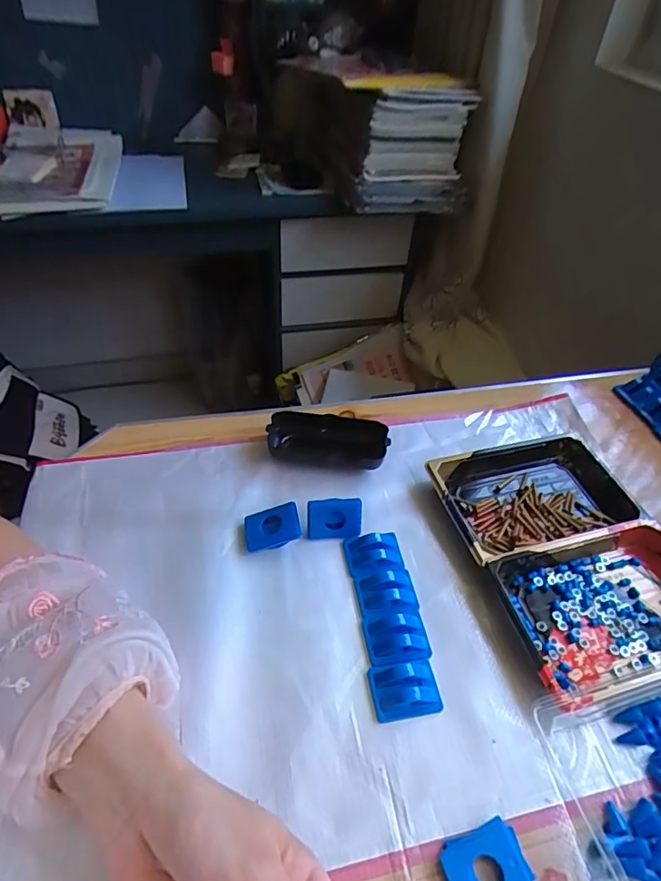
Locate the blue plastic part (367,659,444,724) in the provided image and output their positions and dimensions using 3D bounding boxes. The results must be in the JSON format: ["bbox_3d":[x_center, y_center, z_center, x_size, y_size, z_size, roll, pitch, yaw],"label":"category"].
[{"bbox_3d":[0.050,0.163,0.338,0.045,0.016,0.033,-3,46,-8],"label":"blue plastic part"}]

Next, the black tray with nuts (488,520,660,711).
[{"bbox_3d":[0.208,0.120,0.376,0.160,0.026,0.109,-10,47,-14],"label":"black tray with nuts"}]

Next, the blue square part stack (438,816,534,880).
[{"bbox_3d":[0.086,0.233,0.277,0.046,0.008,0.037,-12,48,-16],"label":"blue square part stack"}]

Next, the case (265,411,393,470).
[{"bbox_3d":[-0.003,0.001,0.479,0.108,0.025,0.055,5,45,0],"label":"case"}]

